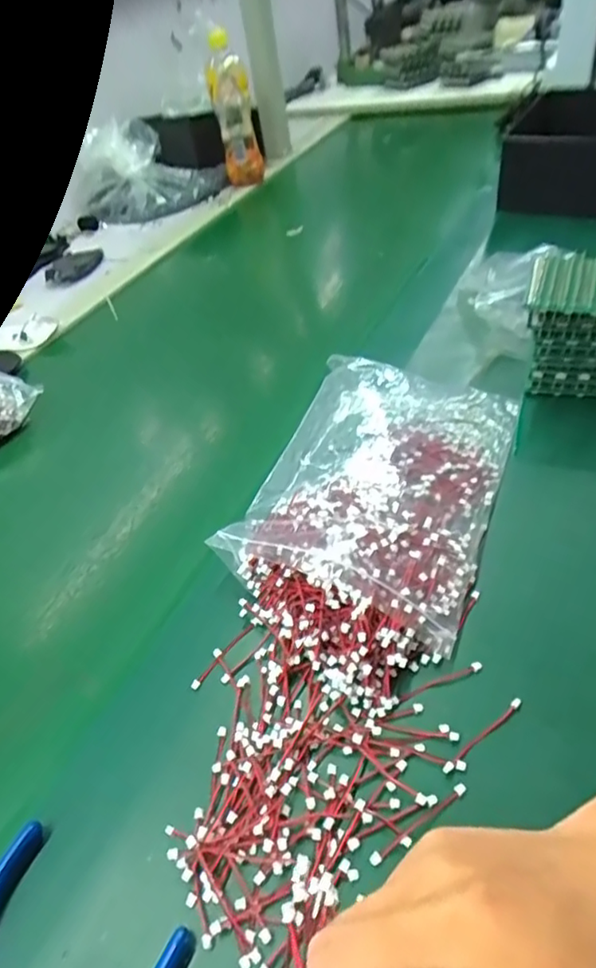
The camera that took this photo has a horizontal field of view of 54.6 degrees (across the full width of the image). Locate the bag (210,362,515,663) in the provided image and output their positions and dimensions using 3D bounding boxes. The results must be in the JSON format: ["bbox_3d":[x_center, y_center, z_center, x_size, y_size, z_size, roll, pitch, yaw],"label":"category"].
[{"bbox_3d":[0.064,-0.016,0.424,0.158,0.040,0.240,12,49,23],"label":"bag"}]

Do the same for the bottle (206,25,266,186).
[{"bbox_3d":[-0.106,-0.625,0.972,0.065,0.208,0.062,-16,44,-4],"label":"bottle"}]

